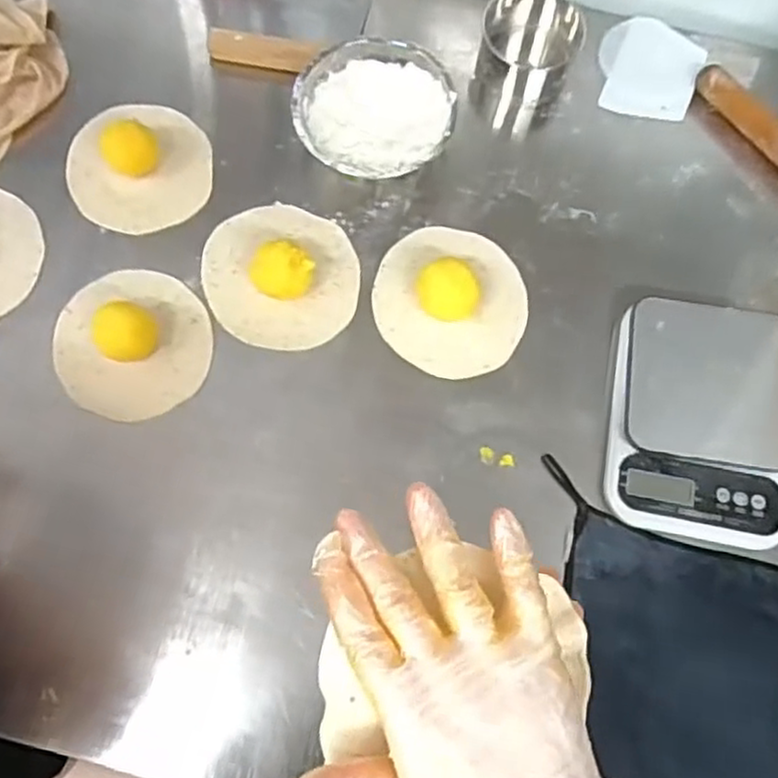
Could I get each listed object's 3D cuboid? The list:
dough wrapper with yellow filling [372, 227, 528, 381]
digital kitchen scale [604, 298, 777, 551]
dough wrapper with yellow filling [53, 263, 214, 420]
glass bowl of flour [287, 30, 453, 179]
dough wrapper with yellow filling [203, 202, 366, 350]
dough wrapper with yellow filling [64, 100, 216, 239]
[{"bbox_3d":[0.056,-0.084,0.622,0.137,0.038,0.140,10,73,0],"label":"dough wrapper with yellow filling"},{"bbox_3d":[0.263,0.026,0.595,0.147,0.030,0.193,8,73,-1],"label":"digital kitchen scale"},{"bbox_3d":[-0.224,-0.049,0.602,0.127,0.049,0.139,1,73,-3],"label":"dough wrapper with yellow filling"},{"bbox_3d":[-0.013,-0.253,0.660,0.141,0.057,0.133,1,73,-3],"label":"glass bowl of flour"},{"bbox_3d":[-0.096,-0.109,0.624,0.133,0.043,0.145,1,73,-3],"label":"dough wrapper with yellow filling"},{"bbox_3d":[-0.235,-0.214,0.648,0.127,0.049,0.133,1,73,-3],"label":"dough wrapper with yellow filling"}]

